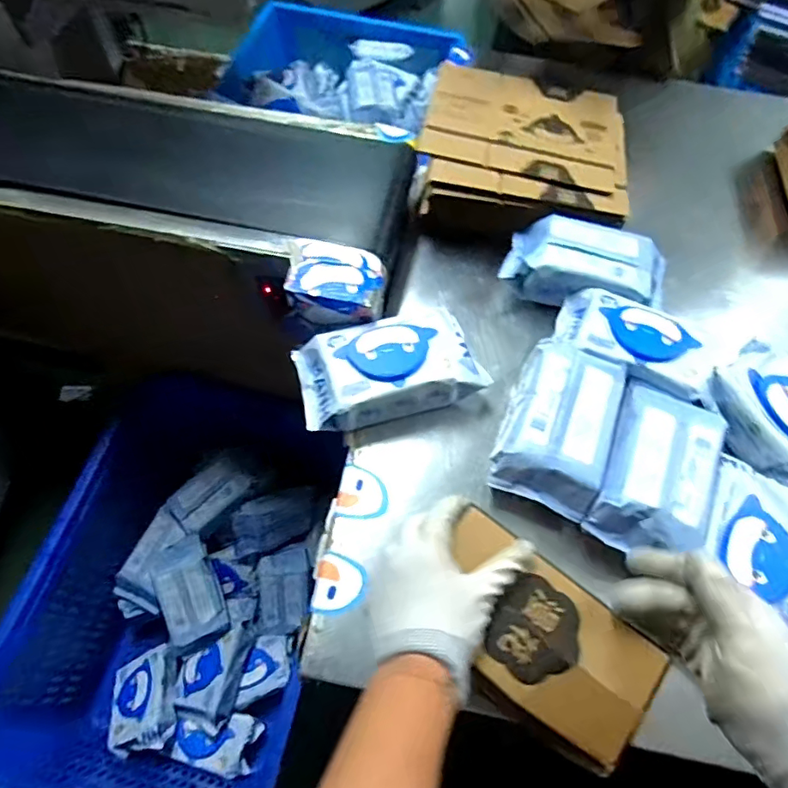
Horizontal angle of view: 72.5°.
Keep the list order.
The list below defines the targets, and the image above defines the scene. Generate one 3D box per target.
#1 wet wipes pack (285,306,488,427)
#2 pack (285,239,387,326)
[{"bbox_3d":[-0.005,-0.029,0.660,0.220,0.072,0.119,-11,64,-8],"label":"wet wipes pack"},{"bbox_3d":[-0.069,-0.144,0.657,0.116,0.036,0.083,7,63,1],"label":"pack"}]

